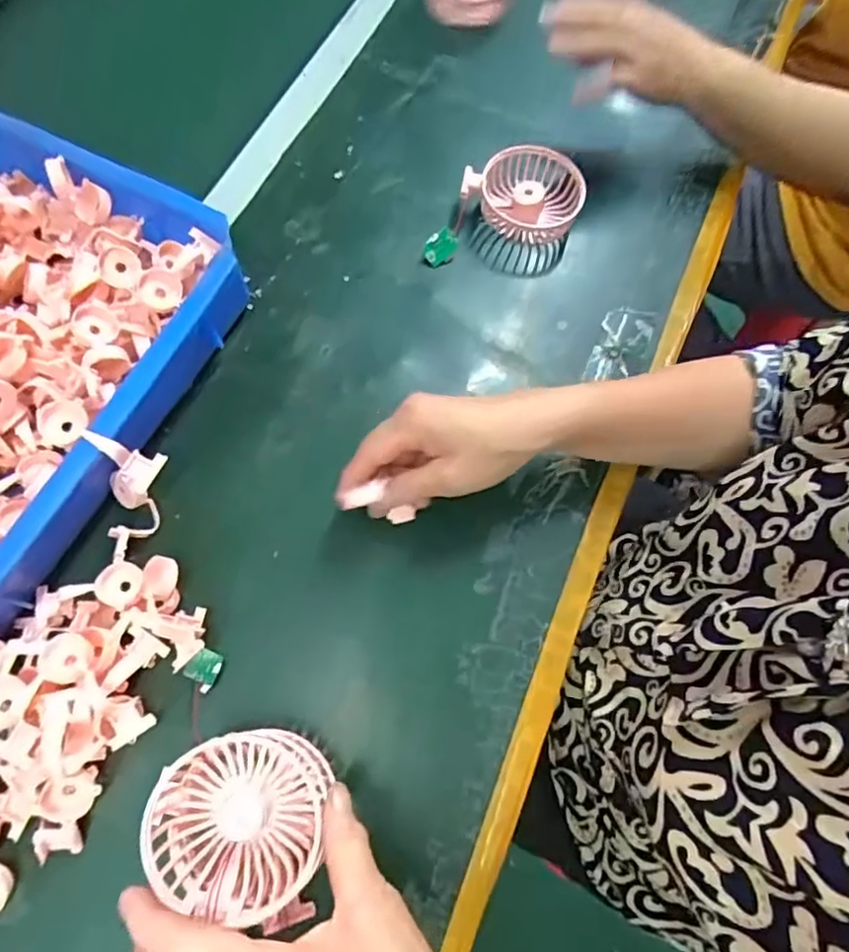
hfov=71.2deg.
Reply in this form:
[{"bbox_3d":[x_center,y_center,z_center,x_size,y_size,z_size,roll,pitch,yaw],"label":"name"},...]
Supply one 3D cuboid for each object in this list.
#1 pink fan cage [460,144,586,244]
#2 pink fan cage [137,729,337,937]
[{"bbox_3d":[0.088,-0.251,0.528,0.101,0.041,0.081,13,70,4],"label":"pink fan cage"},{"bbox_3d":[-0.100,0.187,0.326,0.089,0.041,0.085,6,69,1],"label":"pink fan cage"}]

